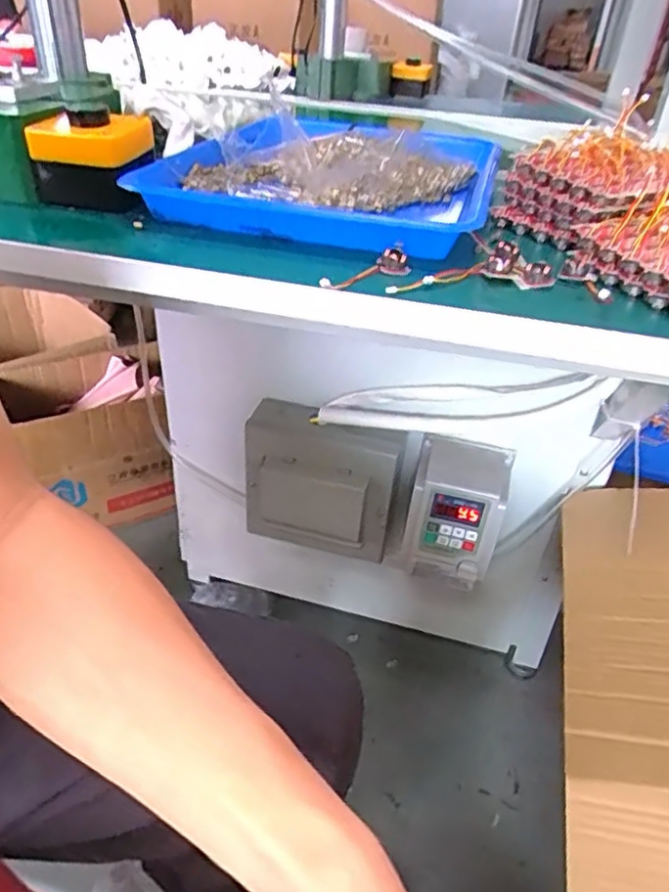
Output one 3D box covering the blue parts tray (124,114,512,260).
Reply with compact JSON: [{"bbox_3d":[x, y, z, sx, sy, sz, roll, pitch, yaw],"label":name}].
[{"bbox_3d":[0.008,-0.241,0.533,0.240,0.044,0.337,12,36,10],"label":"blue parts tray"}]

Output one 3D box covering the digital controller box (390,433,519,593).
[{"bbox_3d":[0.149,0.075,0.769,0.112,0.157,0.098,14,36,12],"label":"digital controller box"}]

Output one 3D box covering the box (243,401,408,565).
[{"bbox_3d":[-0.017,0.051,0.800,0.192,0.187,0.061,11,36,9],"label":"box"}]

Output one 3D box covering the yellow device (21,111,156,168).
[{"bbox_3d":[-0.175,-0.218,0.454,0.086,0.025,0.043,-19,75,-28],"label":"yellow device"}]

